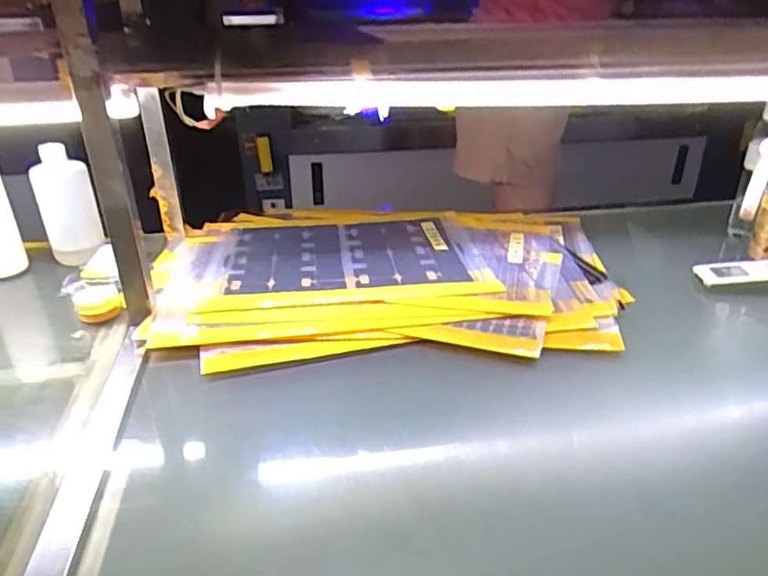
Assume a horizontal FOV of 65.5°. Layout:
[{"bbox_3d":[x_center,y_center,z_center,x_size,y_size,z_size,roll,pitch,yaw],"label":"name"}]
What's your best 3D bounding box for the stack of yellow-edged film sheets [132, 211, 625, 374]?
[{"bbox_3d":[0.006,-0.031,0.887,0.666,0.042,0.460,-3,27,-4],"label":"stack of yellow-edged film sheets"}]

